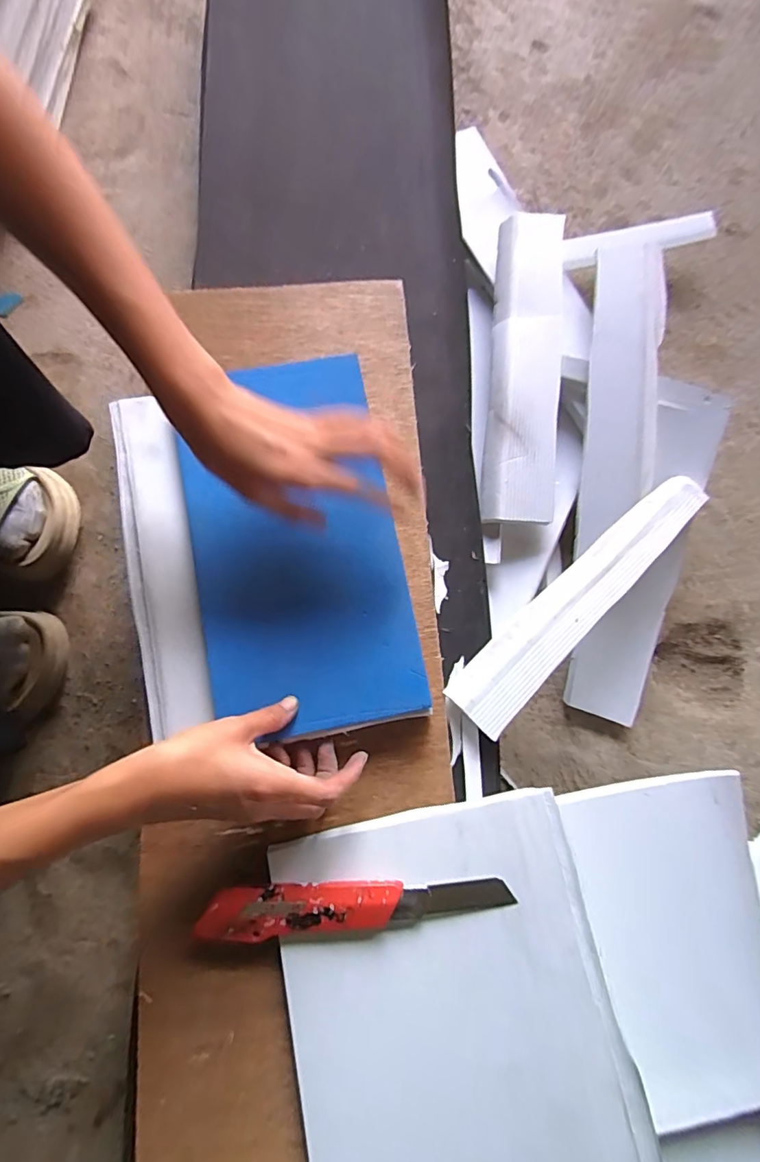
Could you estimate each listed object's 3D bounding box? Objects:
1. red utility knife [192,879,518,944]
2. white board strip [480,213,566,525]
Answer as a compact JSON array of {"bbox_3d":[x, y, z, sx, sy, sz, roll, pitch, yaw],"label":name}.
[{"bbox_3d":[-0.016,0.219,0.341,0.202,0.016,0.031,-1,79,0],"label":"red utility knife"},{"bbox_3d":[0.131,-0.195,0.464,0.062,0.032,0.285,4,79,1],"label":"white board strip"}]

